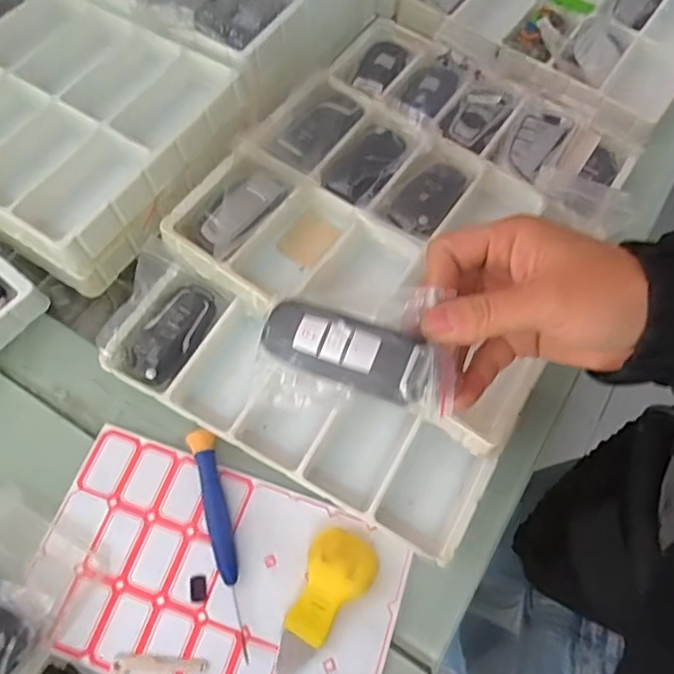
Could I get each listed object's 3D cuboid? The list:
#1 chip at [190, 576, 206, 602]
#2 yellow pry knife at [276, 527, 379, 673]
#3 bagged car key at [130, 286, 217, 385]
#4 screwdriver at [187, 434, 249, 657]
[{"bbox_3d":[-0.077,0.138,0.325,0.008,0.004,0.014,-7,66,-6],"label":"chip"},{"bbox_3d":[-0.006,0.145,0.319,0.036,0.015,0.076,21,66,7],"label":"yellow pry knife"},{"bbox_3d":[-0.102,-0.004,0.370,0.030,0.010,0.068,28,67,10],"label":"bagged car key"},{"bbox_3d":[-0.064,0.111,0.332,0.015,0.011,0.122,-15,67,-10],"label":"screwdriver"}]

